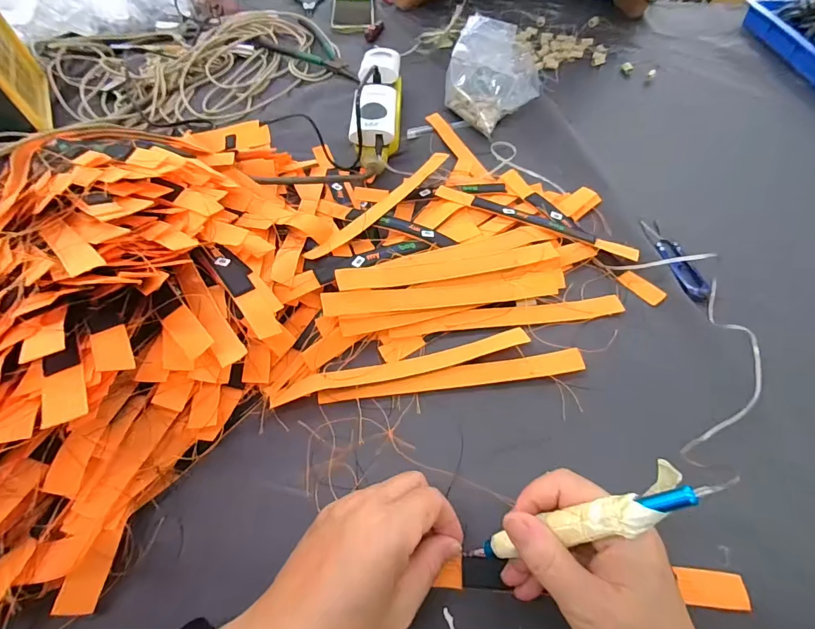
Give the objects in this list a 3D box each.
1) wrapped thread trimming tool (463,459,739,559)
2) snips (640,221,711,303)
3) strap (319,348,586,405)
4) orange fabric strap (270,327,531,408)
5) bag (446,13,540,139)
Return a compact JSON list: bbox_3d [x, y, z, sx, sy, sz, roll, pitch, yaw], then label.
[{"bbox_3d":[0.091,0.113,0.225,0.149,0.018,0.025,-36,50,29],"label":"wrapped thread trimming tool"},{"bbox_3d":[0.286,-0.061,0.442,0.028,0.012,0.113,-2,55,-1],"label":"snips"},{"bbox_3d":[0.040,0.054,0.348,0.222,0.010,0.018,-8,55,-5],"label":"strap"},{"bbox_3d":[-0.002,0.043,0.352,0.221,0.011,0.019,-13,56,-9],"label":"orange fabric strap"},{"bbox_3d":[0.106,-0.328,0.555,0.109,0.109,0.118,33,61,21],"label":"bag"}]

